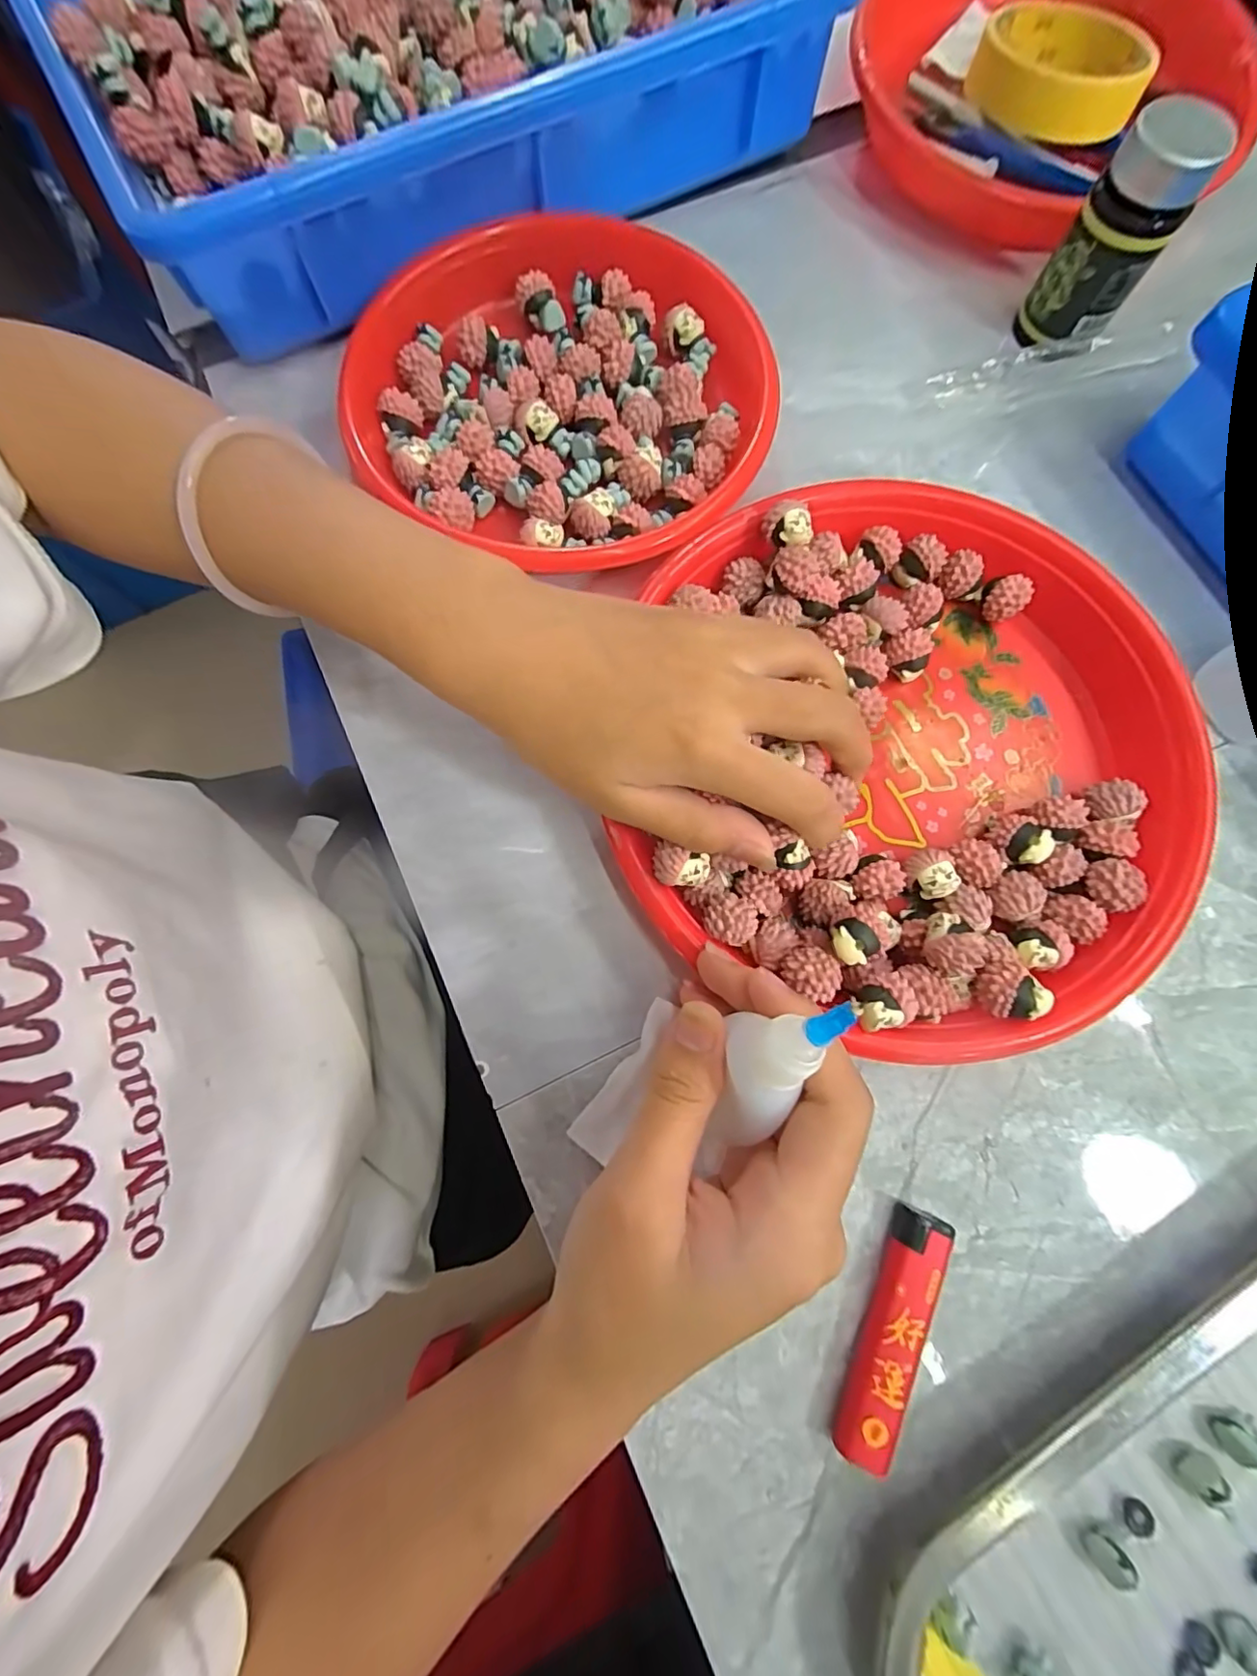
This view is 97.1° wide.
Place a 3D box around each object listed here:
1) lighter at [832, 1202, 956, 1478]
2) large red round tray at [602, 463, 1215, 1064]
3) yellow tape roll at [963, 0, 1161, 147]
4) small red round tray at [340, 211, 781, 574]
[{"bbox_3d":[0.092,0.171,0.193,0.018,0.012,0.078,23,78,6],"label":"lighter"},{"bbox_3d":[0.110,-0.038,0.227,0.226,0.038,0.233,0,77,1],"label":"large red round tray"},{"bbox_3d":[0.236,-0.423,0.302,0.088,0.015,0.094,0,77,0],"label":"yellow tape roll"},{"bbox_3d":[-0.027,-0.212,0.270,0.191,0.036,0.180,0,77,1],"label":"small red round tray"}]

